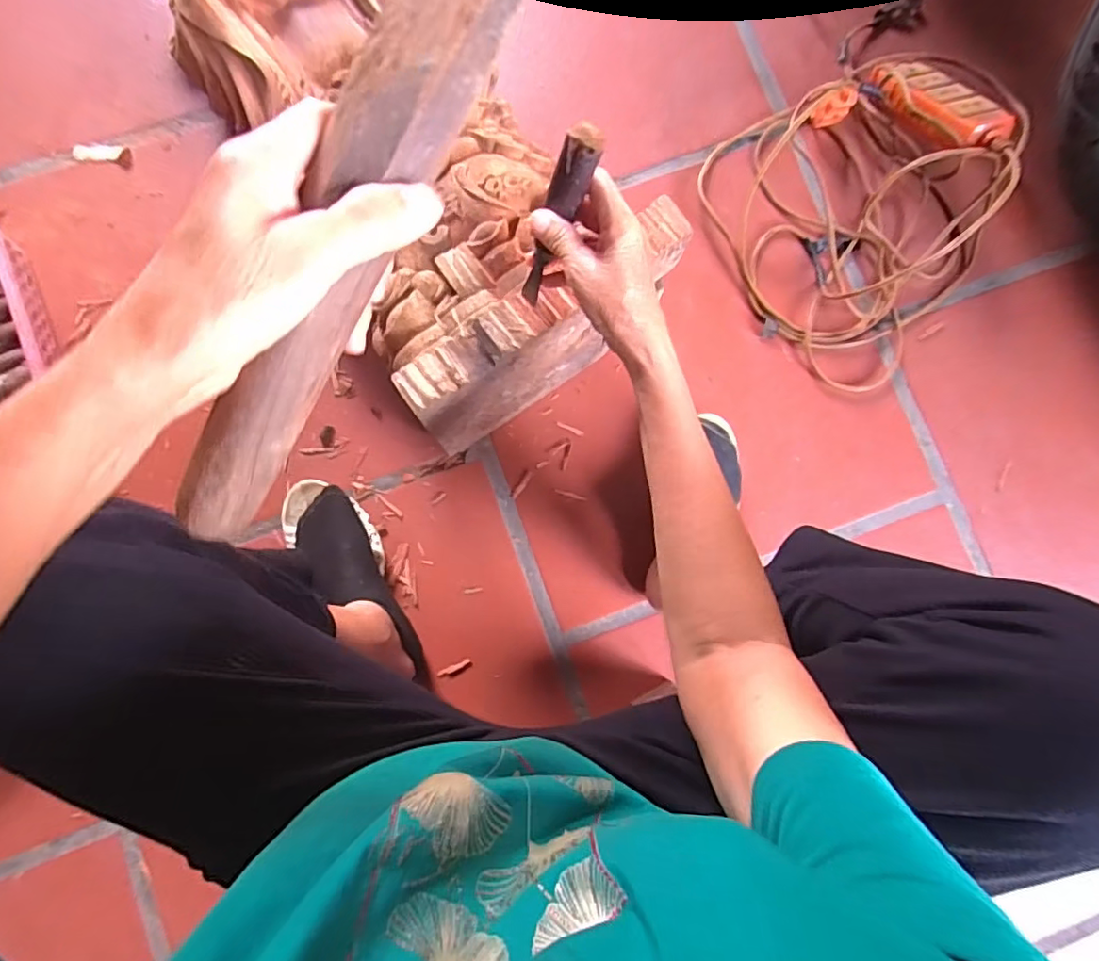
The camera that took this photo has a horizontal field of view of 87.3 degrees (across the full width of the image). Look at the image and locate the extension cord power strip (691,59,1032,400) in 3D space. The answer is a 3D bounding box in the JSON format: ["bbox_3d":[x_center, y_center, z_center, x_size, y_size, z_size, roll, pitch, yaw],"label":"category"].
[{"bbox_3d":[0.399,-0.322,0.672,0.353,0.118,0.360,-25,85,-4],"label":"extension cord power strip"}]

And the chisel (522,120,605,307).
[{"bbox_3d":[0.004,-0.188,0.424,0.022,0.148,0.017,40,60,3],"label":"chisel"}]

